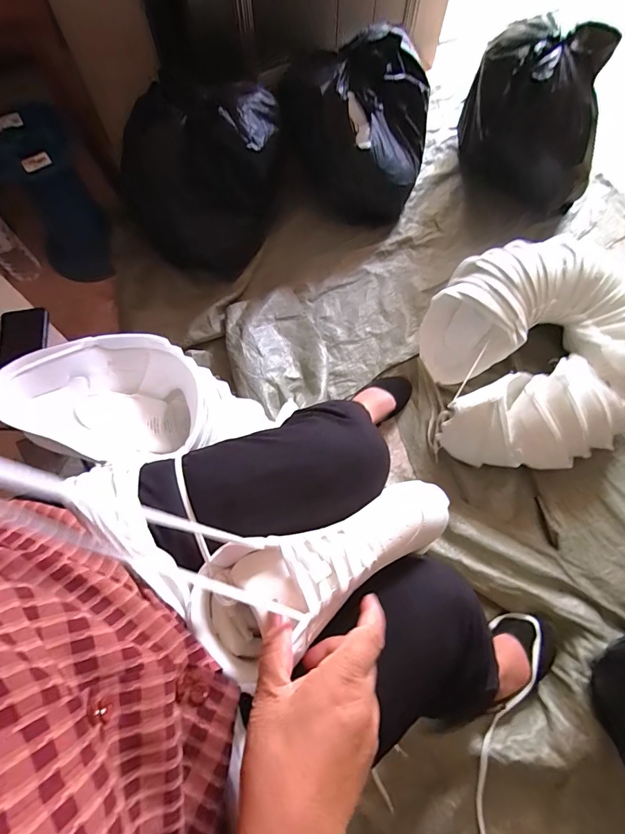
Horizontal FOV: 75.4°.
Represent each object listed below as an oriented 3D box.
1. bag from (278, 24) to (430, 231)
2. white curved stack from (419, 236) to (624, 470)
[{"bbox_3d":[0.106,-0.686,0.984,0.337,0.277,0.285,9,71,3],"label":"bag"},{"bbox_3d":[0.479,-0.136,0.862,0.453,0.175,0.472,0,70,0],"label":"white curved stack"}]

